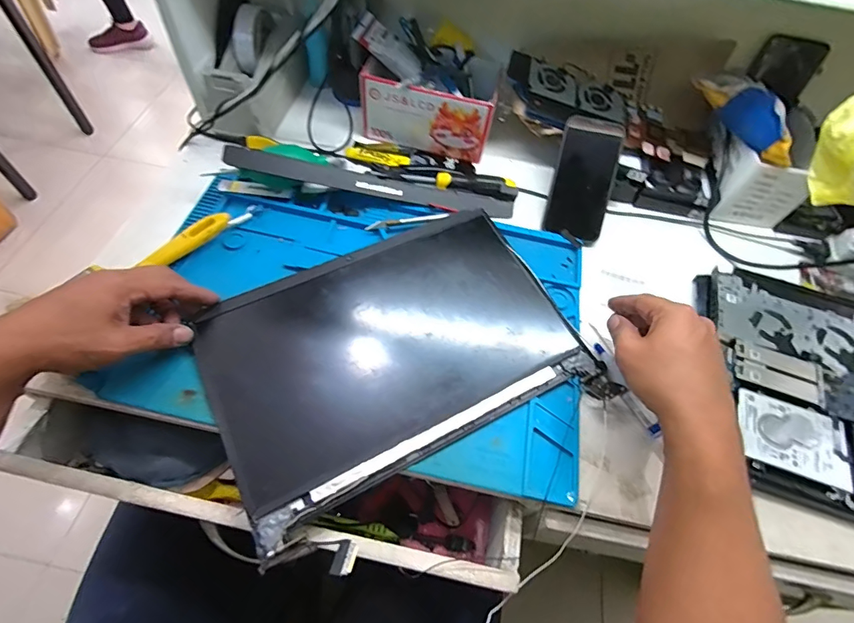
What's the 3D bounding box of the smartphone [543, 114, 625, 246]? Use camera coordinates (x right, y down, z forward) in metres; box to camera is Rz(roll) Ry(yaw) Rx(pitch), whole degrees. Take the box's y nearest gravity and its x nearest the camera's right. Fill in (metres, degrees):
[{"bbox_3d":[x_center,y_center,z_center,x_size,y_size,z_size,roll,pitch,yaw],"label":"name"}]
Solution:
[{"bbox_3d":[0.198,-0.167,0.545,0.071,0.011,0.149,11,98,3],"label":"smartphone"}]

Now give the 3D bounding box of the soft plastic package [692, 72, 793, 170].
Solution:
[{"bbox_3d":[0.380,-0.231,0.509,0.017,0.059,0.140,-37,85,-21],"label":"soft plastic package"}]

